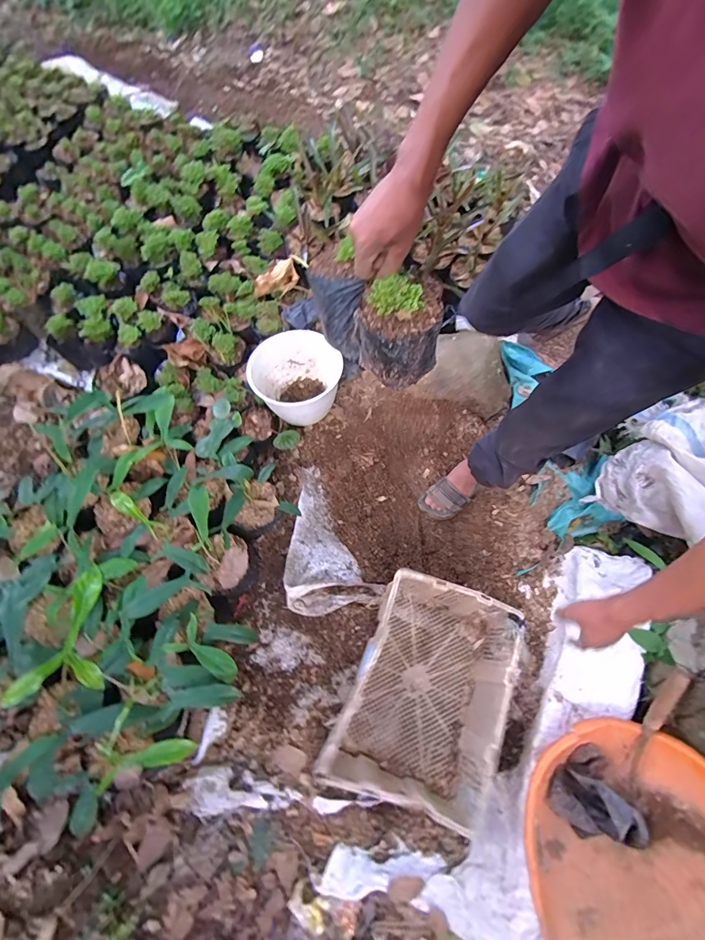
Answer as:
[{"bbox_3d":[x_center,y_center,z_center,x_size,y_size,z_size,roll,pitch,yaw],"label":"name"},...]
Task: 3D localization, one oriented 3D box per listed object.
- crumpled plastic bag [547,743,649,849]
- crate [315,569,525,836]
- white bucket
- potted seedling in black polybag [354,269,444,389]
[{"bbox_3d":[0.507,0.684,0.807,0.160,0.118,0.140,-36,76,-11],"label":"crumpled plastic bag"},{"bbox_3d":[0.192,0.549,0.993,0.371,0.220,0.510,25,74,7],"label":"crate"},{"bbox_3d":[-0.177,-0.293,1.284,0.279,0.205,0.274,0,72,0],"label":"white bucket"},{"bbox_3d":[0.063,-0.194,0.555,0.112,0.115,0.100,0,72,0],"label":"potted seedling in black polybag"}]

